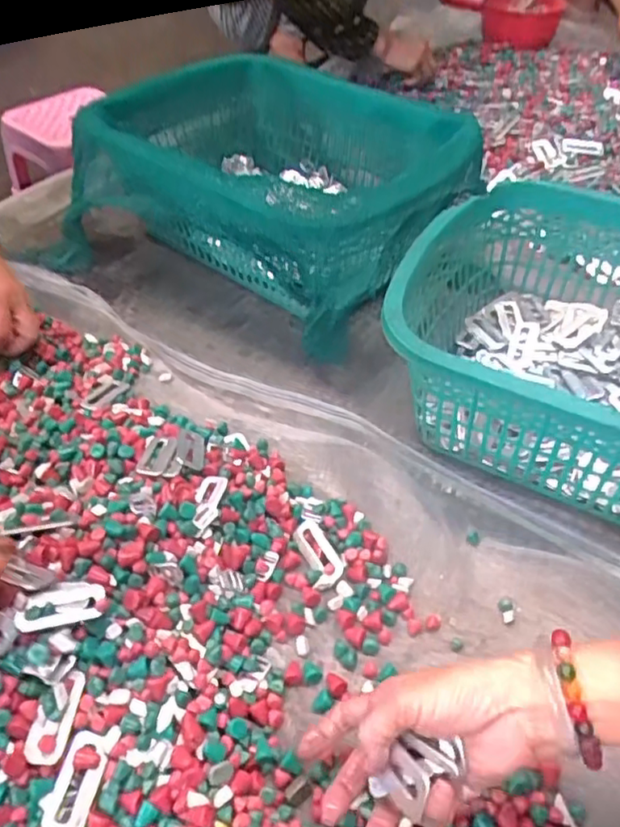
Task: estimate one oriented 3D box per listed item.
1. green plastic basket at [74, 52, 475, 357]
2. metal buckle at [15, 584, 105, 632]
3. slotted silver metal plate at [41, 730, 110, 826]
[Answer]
[{"bbox_3d":[-0.052,-0.279,0.780,0.415,0.219,0.318,30,53,24],"label":"green plastic basket"},{"bbox_3d":[-0.173,0.133,0.443,0.058,0.008,0.029,-6,54,-25],"label":"metal buckle"},{"bbox_3d":[-0.152,0.241,0.415,0.027,0.004,0.058,20,60,-3],"label":"slotted silver metal plate"}]

